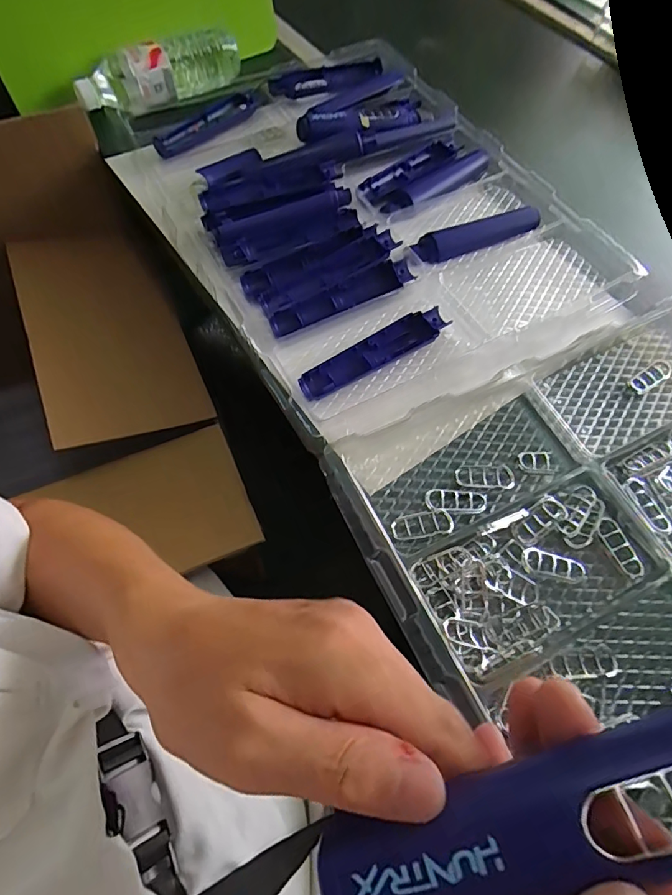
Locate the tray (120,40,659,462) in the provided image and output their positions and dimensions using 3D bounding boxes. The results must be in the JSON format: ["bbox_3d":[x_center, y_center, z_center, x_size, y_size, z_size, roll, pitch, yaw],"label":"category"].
[{"bbox_3d":[0.023,-0.302,0.601,0.446,0.055,0.592,-27,67,-17],"label":"tray"}]

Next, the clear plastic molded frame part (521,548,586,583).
[{"bbox_3d":[0.183,0.099,0.402,0.054,0.009,0.018,11,64,4],"label":"clear plastic molded frame part"}]

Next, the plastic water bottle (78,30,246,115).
[{"bbox_3d":[-0.242,-0.525,0.685,0.240,0.073,0.062,-33,69,-17],"label":"plastic water bottle"}]

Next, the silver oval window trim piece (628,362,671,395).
[{"bbox_3d":[0.330,-0.074,0.503,0.058,0.004,0.021,-29,68,-15],"label":"silver oval window trim piece"}]

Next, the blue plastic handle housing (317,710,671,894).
[{"bbox_3d":[0.075,0.107,0.139,0.171,0.016,0.036,-22,64,8],"label":"blue plastic handle housing"}]

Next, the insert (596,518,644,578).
[{"bbox_3d":[0.244,0.086,0.414,0.019,0.008,0.053,-31,71,10],"label":"insert"}]

